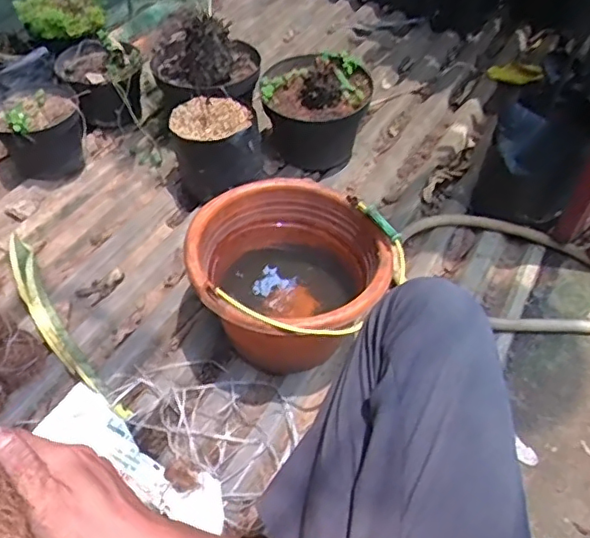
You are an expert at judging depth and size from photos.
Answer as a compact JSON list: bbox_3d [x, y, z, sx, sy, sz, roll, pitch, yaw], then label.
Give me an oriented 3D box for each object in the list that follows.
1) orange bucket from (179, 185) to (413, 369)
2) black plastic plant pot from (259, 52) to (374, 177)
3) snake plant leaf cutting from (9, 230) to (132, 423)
[{"bbox_3d":[-0.015,0.030,0.888,0.284,0.209,0.262,2,48,-2],"label":"orange bucket"},{"bbox_3d":[0.042,-0.332,1.245,0.219,0.201,0.185,4,48,0],"label":"black plastic plant pot"},{"bbox_3d":[-0.373,0.087,0.929,0.050,0.025,0.424,-28,56,-26],"label":"snake plant leaf cutting"}]

